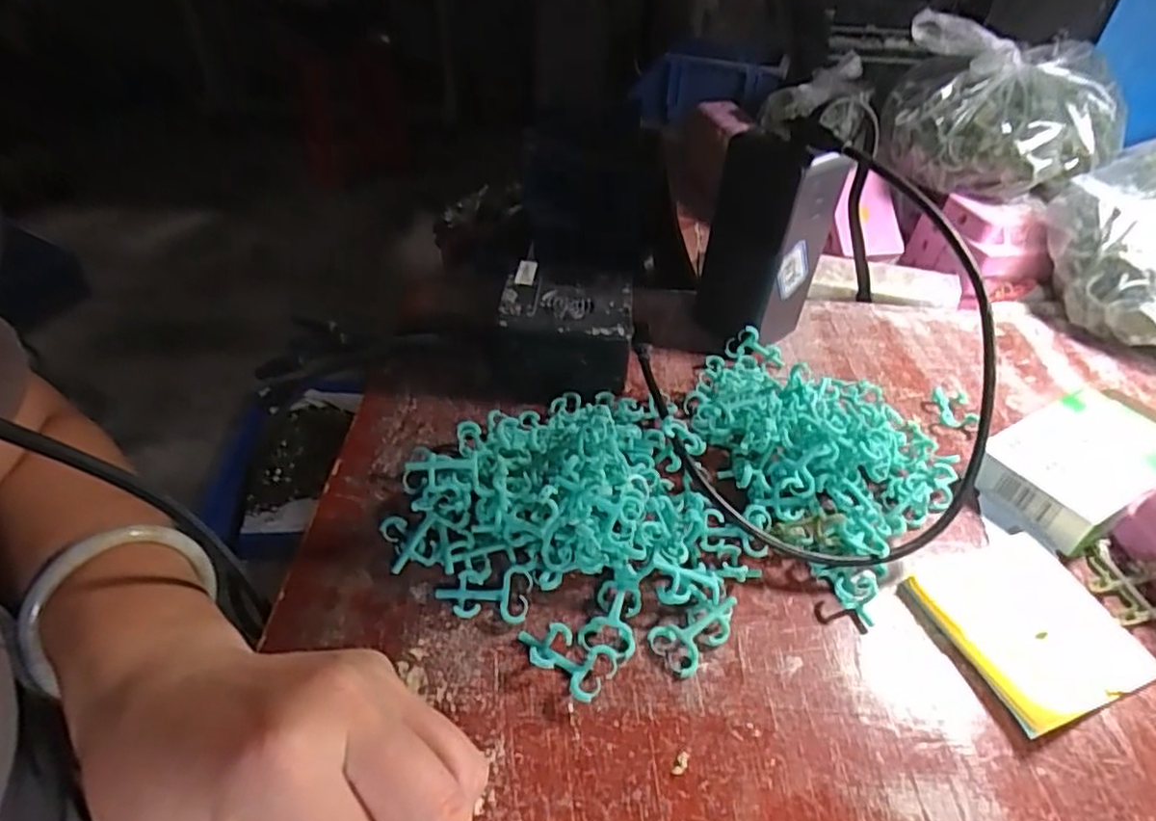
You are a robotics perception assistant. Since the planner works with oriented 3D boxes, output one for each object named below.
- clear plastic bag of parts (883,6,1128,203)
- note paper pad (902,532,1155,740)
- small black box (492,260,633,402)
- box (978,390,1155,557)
[{"bbox_3d":[0.321,-0.226,0.503,0.161,0.097,0.105,21,44,20],"label":"clear plastic bag of parts"},{"bbox_3d":[0.200,0.092,0.290,0.080,0.006,0.076,-14,45,-18],"label":"note paper pad"},{"bbox_3d":[-0.008,-0.048,0.393,0.076,0.054,0.073,4,43,1],"label":"small black box"},{"bbox_3d":[0.261,0.030,0.344,0.105,0.028,0.061,-20,47,-23],"label":"box"}]

